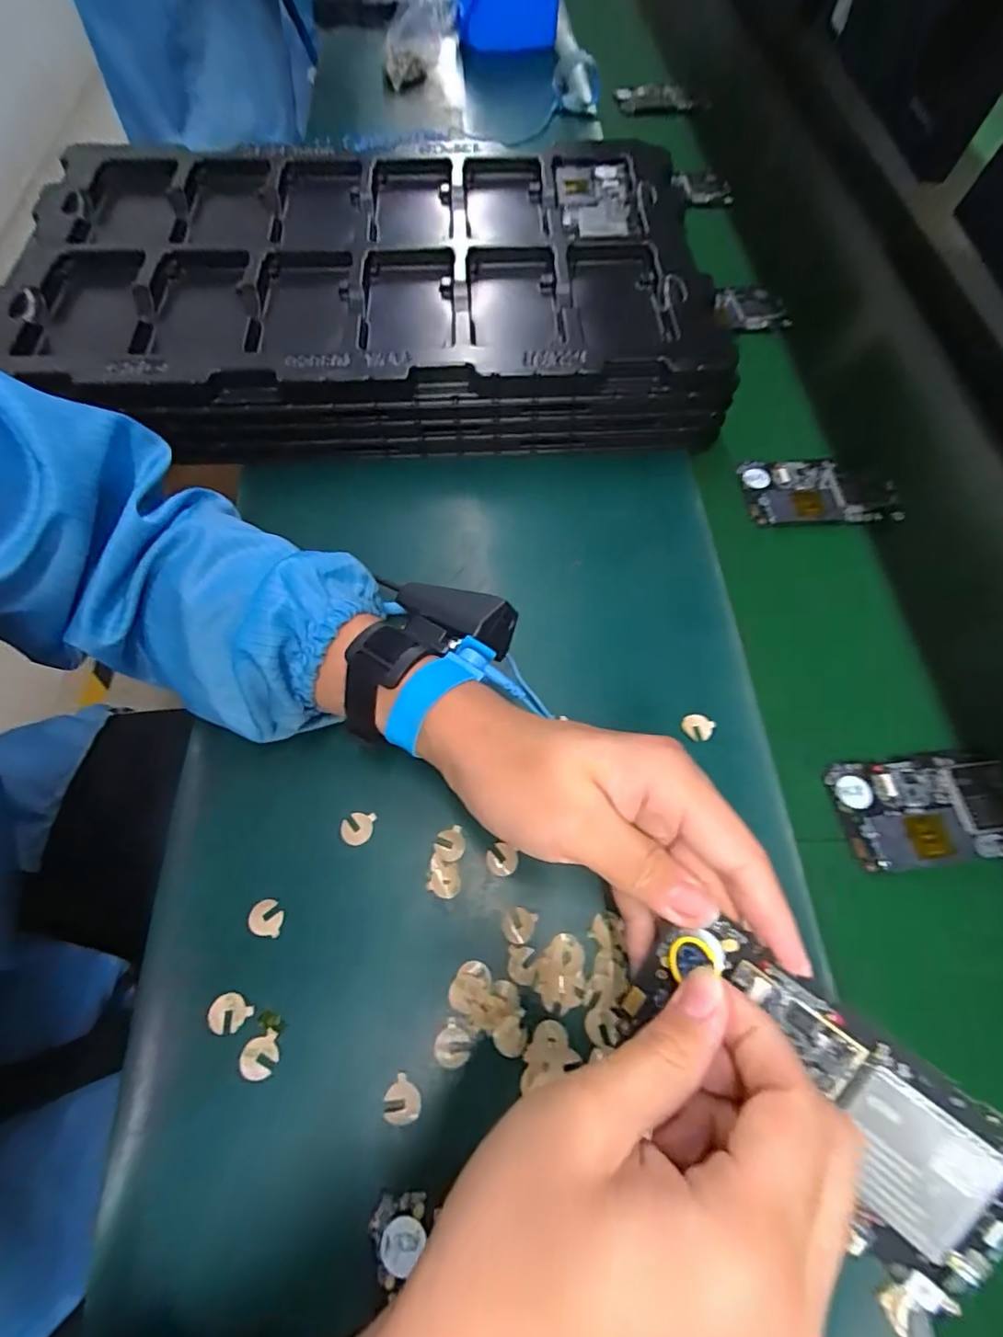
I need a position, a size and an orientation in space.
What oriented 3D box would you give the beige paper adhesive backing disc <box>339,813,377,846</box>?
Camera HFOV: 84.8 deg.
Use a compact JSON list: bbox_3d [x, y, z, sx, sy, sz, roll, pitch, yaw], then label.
[{"bbox_3d":[-0.084,0.092,0.317,0.018,0.004,0.018,7,65,-1],"label":"beige paper adhesive backing disc"}]

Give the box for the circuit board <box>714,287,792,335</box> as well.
[{"bbox_3d":[0.244,-0.353,0.539,0.063,0.013,0.067,-7,66,-7],"label":"circuit board"}]

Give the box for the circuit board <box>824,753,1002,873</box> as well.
[{"bbox_3d":[0.268,0.086,0.337,0.122,0.005,0.063,-4,65,-4],"label":"circuit board"}]

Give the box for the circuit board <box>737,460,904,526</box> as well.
[{"bbox_3d":[0.258,-0.140,0.449,0.123,0.018,0.064,-2,65,-4],"label":"circuit board"}]

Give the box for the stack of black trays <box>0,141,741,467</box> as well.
[{"bbox_3d":[-0.110,-0.328,0.478,0.557,0.085,0.331,1,65,-3],"label":"stack of black trays"}]

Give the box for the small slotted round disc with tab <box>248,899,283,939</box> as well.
[{"bbox_3d":[-0.128,0.135,0.297,0.018,0.004,0.018,1,65,-3],"label":"small slotted round disc with tab"}]

